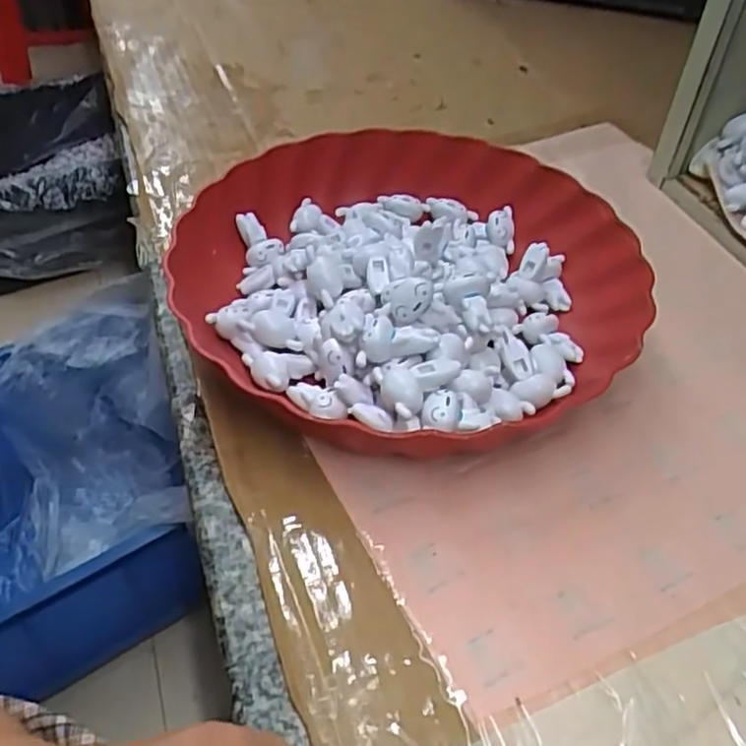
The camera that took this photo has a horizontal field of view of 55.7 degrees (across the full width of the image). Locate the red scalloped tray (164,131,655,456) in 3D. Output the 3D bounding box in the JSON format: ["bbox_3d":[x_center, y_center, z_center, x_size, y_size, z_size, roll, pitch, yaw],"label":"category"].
[{"bbox_3d":[0.020,-0.053,0.393,0.247,0.050,0.243,-24,52,-23],"label":"red scalloped tray"}]

